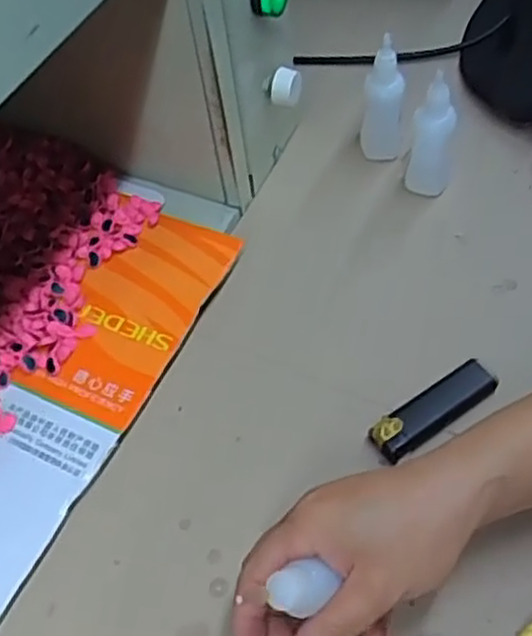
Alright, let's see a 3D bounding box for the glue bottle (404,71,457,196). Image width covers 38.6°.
[{"bbox_3d":[0.114,-0.124,0.525,0.027,0.087,0.021,6,55,10],"label":"glue bottle"}]

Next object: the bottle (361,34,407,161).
[{"bbox_3d":[0.085,-0.162,0.552,0.028,0.089,0.024,3,54,8],"label":"bottle"}]

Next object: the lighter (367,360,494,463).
[{"bbox_3d":[0.097,0.052,0.441,0.081,0.009,0.024,-31,57,-16],"label":"lighter"}]

